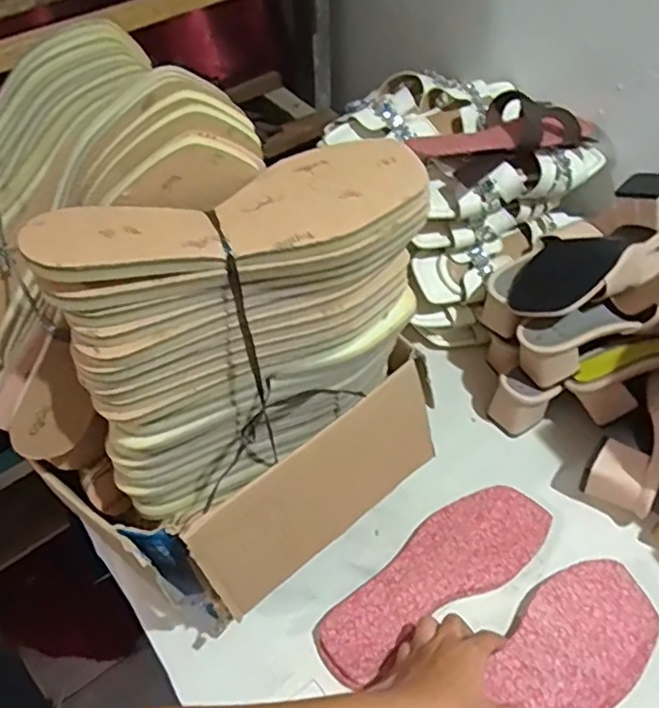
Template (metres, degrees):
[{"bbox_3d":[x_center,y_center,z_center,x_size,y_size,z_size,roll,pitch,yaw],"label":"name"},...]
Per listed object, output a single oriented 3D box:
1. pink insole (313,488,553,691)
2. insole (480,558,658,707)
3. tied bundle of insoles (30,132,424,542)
[{"bbox_3d":[0.097,0.204,0.571,0.245,0.012,0.081,-28,54,-22],"label":"pink insole"},{"bbox_3d":[0.178,0.268,0.506,0.242,0.011,0.093,-37,57,-23],"label":"insole"},{"bbox_3d":[-0.049,-0.013,0.435,0.241,0.239,0.078,-21,52,-15],"label":"tied bundle of insoles"}]

